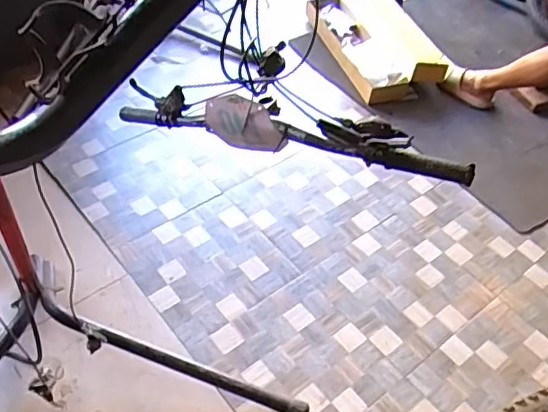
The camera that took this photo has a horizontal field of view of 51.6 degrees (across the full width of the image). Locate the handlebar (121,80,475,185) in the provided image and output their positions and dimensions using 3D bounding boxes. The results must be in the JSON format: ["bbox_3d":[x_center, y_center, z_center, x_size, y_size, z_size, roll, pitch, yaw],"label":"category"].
[{"bbox_3d":[-0.003,-0.144,1.004,0.694,0.120,0.068,14,51,28],"label":"handlebar"}]

